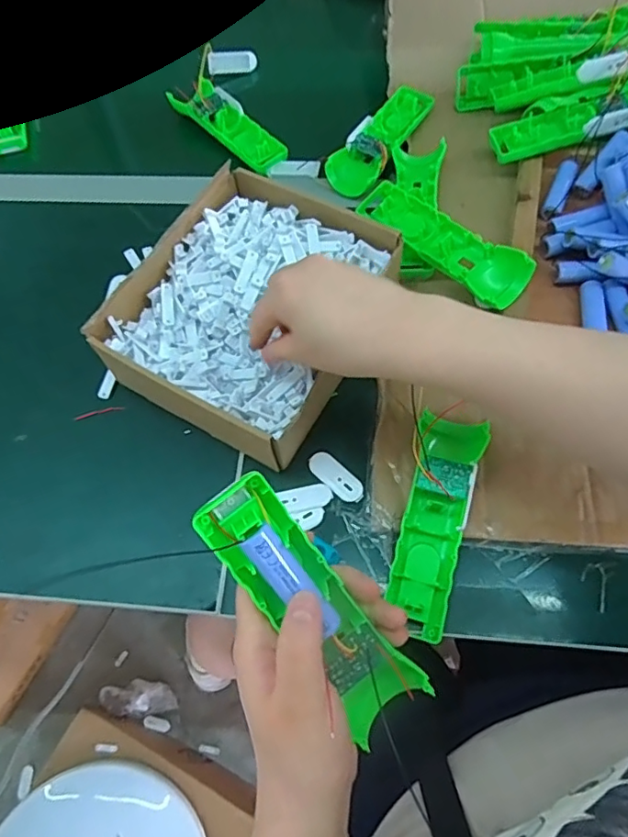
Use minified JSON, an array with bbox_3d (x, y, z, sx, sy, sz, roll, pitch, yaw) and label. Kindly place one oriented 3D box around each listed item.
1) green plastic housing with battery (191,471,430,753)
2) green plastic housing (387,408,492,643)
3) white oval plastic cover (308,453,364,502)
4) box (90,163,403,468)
[{"bbox_3d":[0.000,0.101,0.291,0.043,0.029,0.158,-39,102,-15],"label":"green plastic housing with battery"},{"bbox_3d":[0.086,0.073,0.399,0.048,0.031,0.157,16,66,10],"label":"green plastic housing"},{"bbox_3d":[0.018,0.046,0.431,0.021,0.004,0.050,-42,69,-16],"label":"white oval plastic cover"},{"bbox_3d":[-0.051,-0.093,0.464,0.183,0.068,0.221,27,68,15],"label":"box"}]

